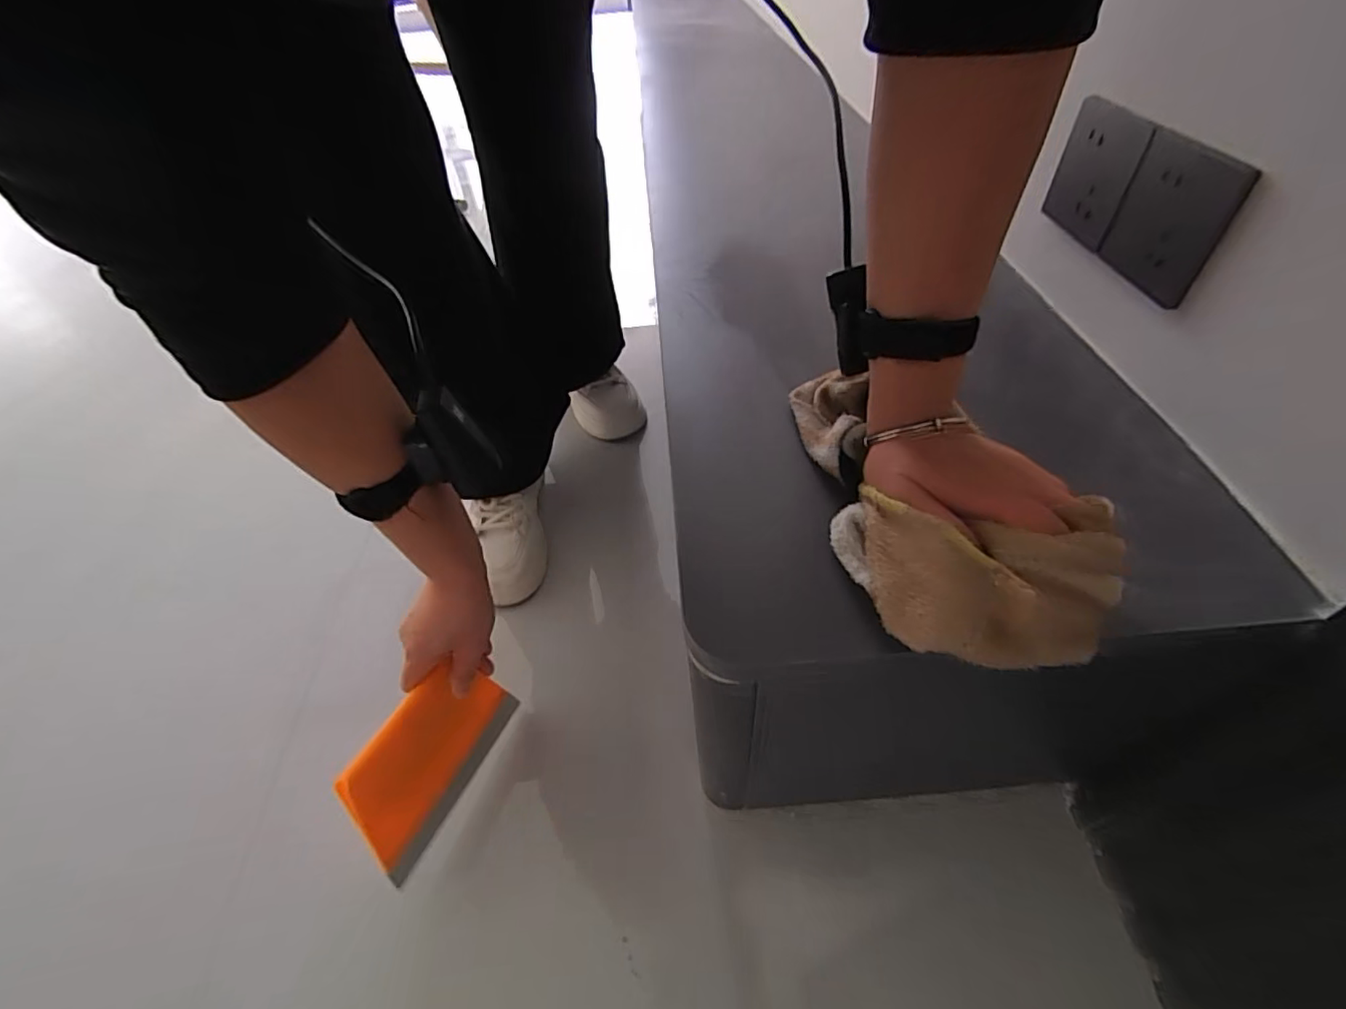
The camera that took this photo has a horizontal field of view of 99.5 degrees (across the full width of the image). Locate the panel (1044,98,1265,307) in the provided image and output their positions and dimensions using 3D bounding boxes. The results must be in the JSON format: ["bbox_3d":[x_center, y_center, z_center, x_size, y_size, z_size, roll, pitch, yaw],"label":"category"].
[{"bbox_3d":[0.329,-0.223,0.413,0.009,0.085,0.169,-6,48,-1],"label":"panel"}]

